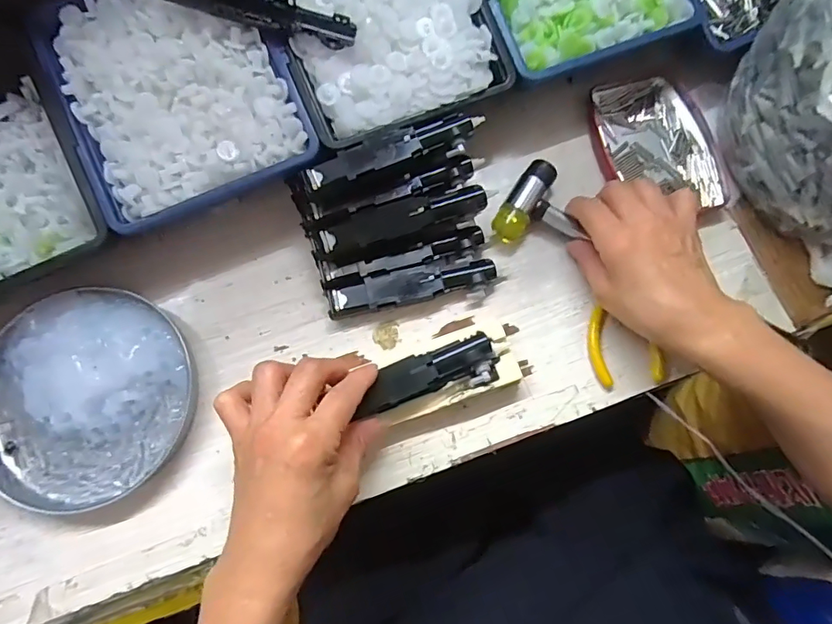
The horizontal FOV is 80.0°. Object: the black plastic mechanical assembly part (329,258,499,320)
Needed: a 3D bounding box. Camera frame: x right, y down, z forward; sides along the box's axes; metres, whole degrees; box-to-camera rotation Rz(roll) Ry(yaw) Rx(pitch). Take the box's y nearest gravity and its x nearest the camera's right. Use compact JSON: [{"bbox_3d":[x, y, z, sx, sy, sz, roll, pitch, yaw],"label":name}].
[{"bbox_3d":[-0.002,-0.018,0.355,0.117,0.019,0.029,-9,78,-3],"label":"black plastic mechanical assembly part"}]

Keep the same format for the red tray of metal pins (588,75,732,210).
[{"bbox_3d":[0.184,-0.131,0.385,0.089,0.016,0.111,-8,78,-3],"label":"red tray of metal pins"}]

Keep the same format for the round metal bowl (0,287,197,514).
[{"bbox_3d":[-0.228,0.056,0.334,0.143,0.022,0.140,0,77,-1],"label":"round metal bowl"}]

